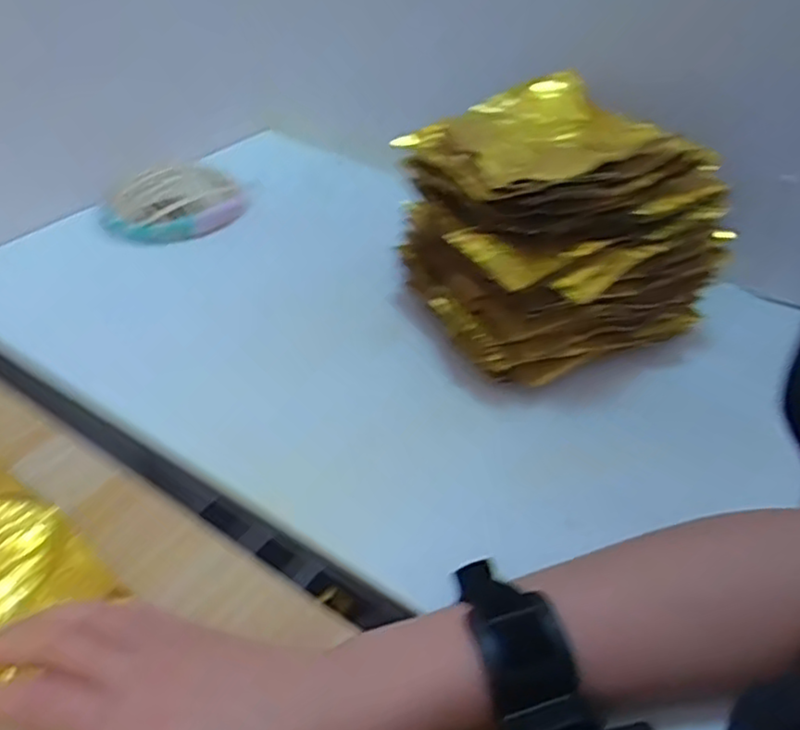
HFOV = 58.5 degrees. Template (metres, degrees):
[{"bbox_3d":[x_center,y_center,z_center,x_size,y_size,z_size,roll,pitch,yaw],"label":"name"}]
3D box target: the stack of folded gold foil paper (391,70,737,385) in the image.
[{"bbox_3d":[0.096,-0.099,0.487,0.178,0.117,0.182,-20,45,-24],"label":"stack of folded gold foil paper"}]

